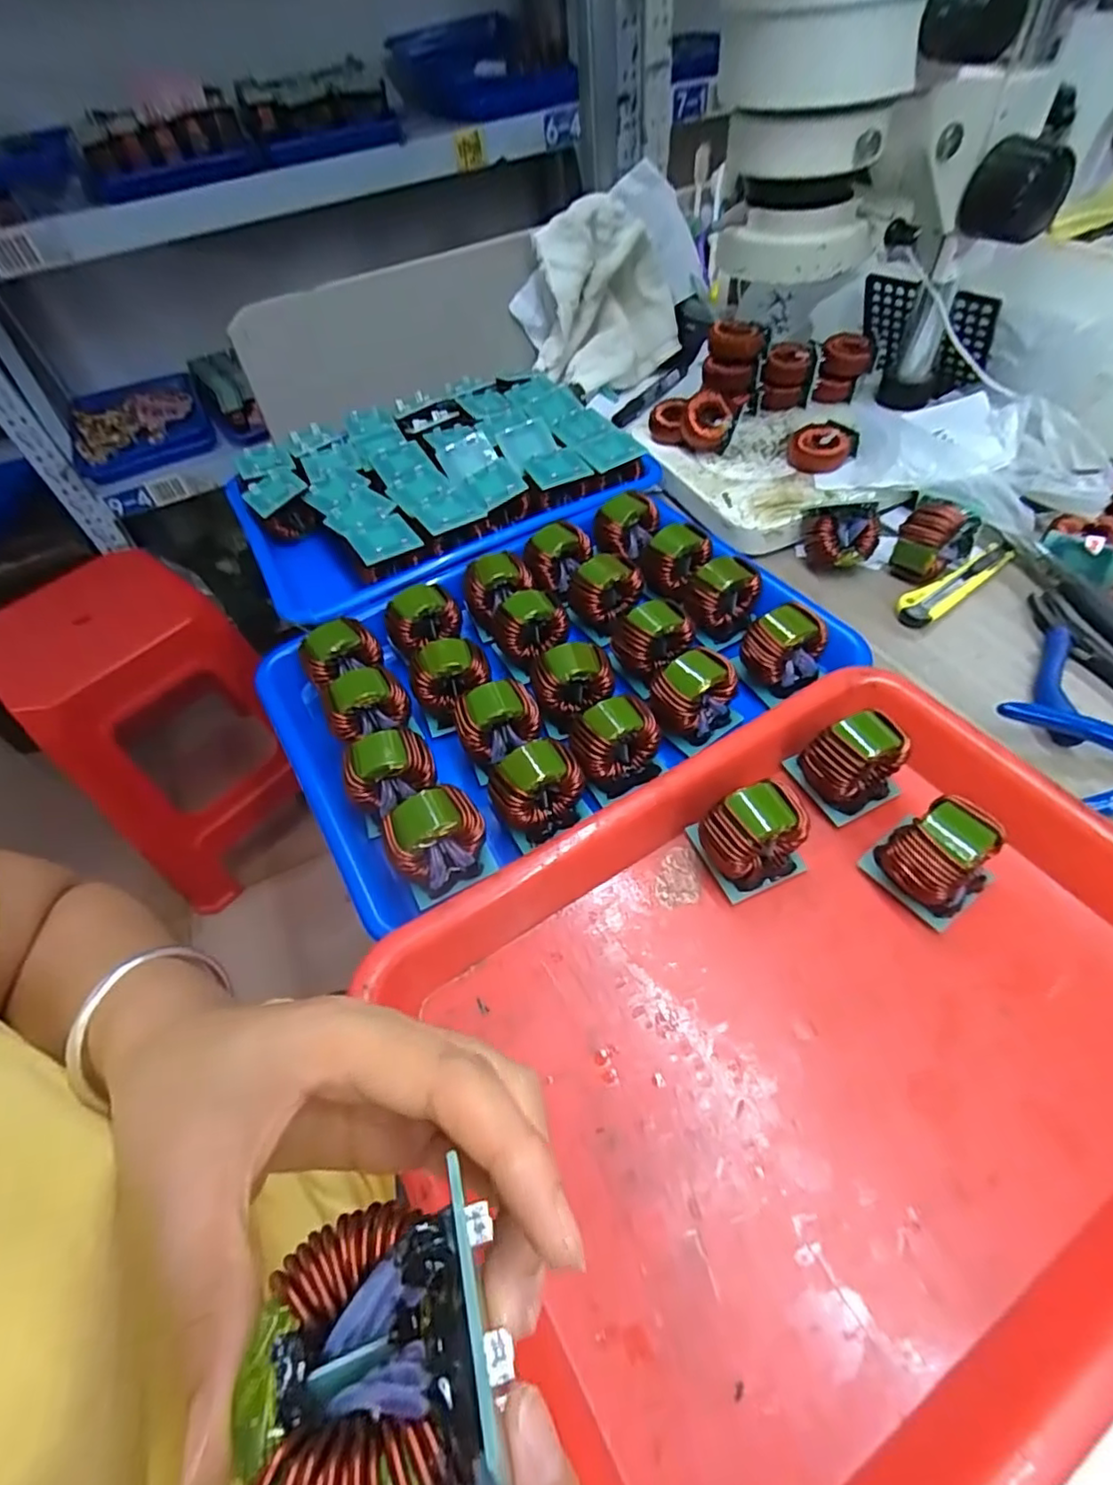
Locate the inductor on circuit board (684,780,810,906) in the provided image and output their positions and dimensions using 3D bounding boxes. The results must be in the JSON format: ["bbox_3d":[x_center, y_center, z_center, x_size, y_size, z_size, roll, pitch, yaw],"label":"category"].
[{"bbox_3d":[0.096,0.045,0.308,0.048,0.050,0.045,-21,54,-11],"label":"inductor on circuit board"}]

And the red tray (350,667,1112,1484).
[{"bbox_3d":[0.117,0.112,0.262,0.320,0.048,0.249,-29,55,-15],"label":"red tray"}]

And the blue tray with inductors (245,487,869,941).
[{"bbox_3d":[-0.009,-0.054,0.395,0.329,0.050,0.230,-29,55,-15],"label":"blue tray with inductors"}]

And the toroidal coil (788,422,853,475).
[{"bbox_3d":[0.212,-0.237,0.496,0.045,0.025,0.041,-2,55,2],"label":"toroidal coil"}]

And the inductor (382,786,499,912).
[{"bbox_3d":[-0.060,0.051,0.316,0.048,0.046,0.038,-25,55,-14],"label":"inductor"}]

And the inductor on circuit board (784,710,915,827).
[{"bbox_3d":[0.157,0.009,0.330,0.046,0.047,0.046,-21,54,-10],"label":"inductor on circuit board"}]

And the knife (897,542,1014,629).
[{"bbox_3d":[0.286,-0.113,0.433,0.112,0.011,0.024,-31,55,-16],"label":"knife"}]

